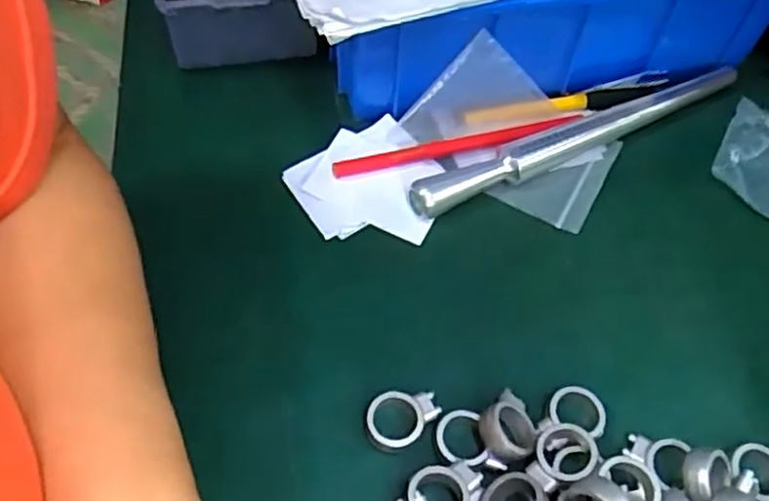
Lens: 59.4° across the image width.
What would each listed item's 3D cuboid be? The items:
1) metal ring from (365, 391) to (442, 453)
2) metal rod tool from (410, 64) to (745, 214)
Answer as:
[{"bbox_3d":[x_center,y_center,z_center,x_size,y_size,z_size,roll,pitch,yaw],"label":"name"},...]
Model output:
[{"bbox_3d":[0.007,0.074,0.303,0.035,0.004,0.025,-29,63,-21],"label":"metal ring"},{"bbox_3d":[0.118,-0.069,0.402,0.232,0.021,0.017,-24,61,-18],"label":"metal rod tool"}]

